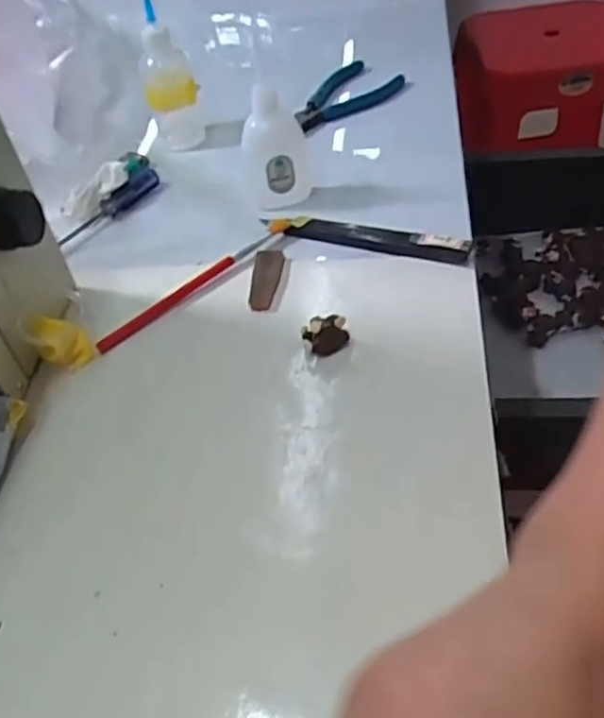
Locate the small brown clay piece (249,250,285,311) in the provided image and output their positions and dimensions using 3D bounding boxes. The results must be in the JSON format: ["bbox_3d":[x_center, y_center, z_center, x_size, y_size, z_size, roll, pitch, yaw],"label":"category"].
[{"bbox_3d":[-0.021,-0.050,0.409,0.018,0.011,0.050,-3,47,8],"label":"small brown clay piece"}]

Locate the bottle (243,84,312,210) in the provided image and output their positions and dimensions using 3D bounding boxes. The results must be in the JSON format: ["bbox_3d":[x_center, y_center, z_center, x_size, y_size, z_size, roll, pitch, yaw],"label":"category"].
[{"bbox_3d":[-0.017,-0.140,0.446,0.042,0.074,0.031,-7,46,4],"label":"bottle"}]

